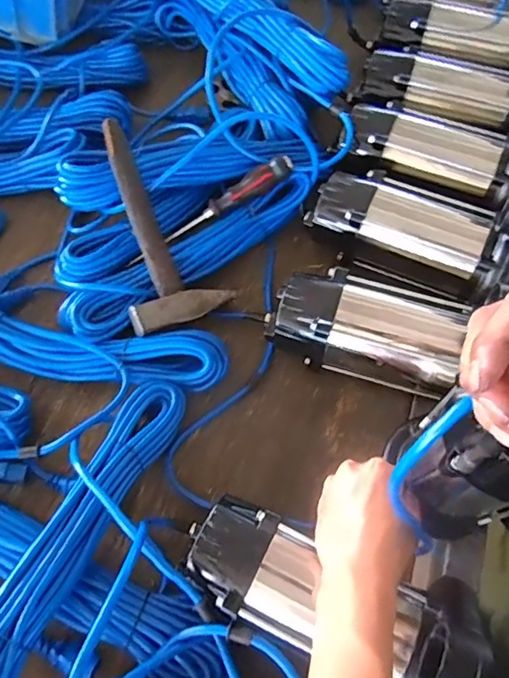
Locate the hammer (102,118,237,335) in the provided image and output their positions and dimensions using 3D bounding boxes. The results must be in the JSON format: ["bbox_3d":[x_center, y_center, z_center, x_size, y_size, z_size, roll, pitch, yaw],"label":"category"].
[{"bbox_3d":[-0.117,-0.131,0.593,0.112,0.028,0.234,-21,88,-10],"label":"hammer"}]

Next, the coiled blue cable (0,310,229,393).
[{"bbox_3d":[-0.207,0.004,0.576,0.345,0.036,0.074,11,65,5],"label":"coiled blue cable"}]

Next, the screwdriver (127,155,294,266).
[{"bbox_3d":[-0.053,-0.155,0.634,0.223,0.025,0.024,-32,68,2],"label":"screwdriver"}]

